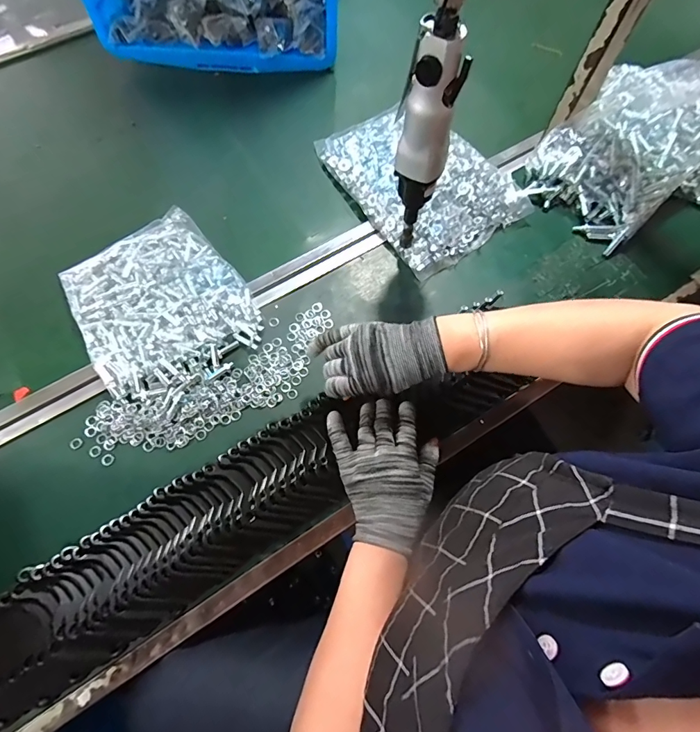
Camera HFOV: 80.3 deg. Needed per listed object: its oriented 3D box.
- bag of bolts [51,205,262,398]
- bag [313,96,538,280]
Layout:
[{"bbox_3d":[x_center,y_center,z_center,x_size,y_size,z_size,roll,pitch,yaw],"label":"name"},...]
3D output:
[{"bbox_3d":[-0.238,-0.080,0.525,0.197,0.032,0.214,-30,71,-11],"label":"bag of bolts"},{"bbox_3d":[0.105,-0.275,0.592,0.205,0.042,0.265,-30,71,-10],"label":"bag"}]

